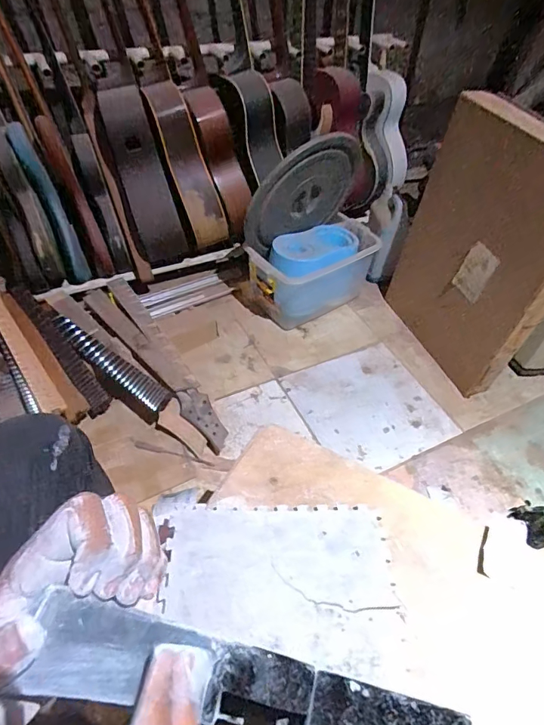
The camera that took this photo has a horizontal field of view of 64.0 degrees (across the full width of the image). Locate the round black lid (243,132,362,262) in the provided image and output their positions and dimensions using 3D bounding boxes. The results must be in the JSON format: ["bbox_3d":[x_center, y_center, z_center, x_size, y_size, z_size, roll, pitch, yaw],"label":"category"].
[{"bbox_3d":[0.100,-0.515,1.343,0.387,0.371,0.050,-26,72,-17],"label":"round black lid"}]

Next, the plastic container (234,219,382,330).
[{"bbox_3d":[0.147,-0.325,1.521,0.468,0.227,0.237,-23,55,-22],"label":"plastic container"}]

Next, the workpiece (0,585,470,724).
[{"bbox_3d":[-0.012,0.185,0.241,0.248,0.082,0.050,30,47,-17],"label":"workpiece"}]

